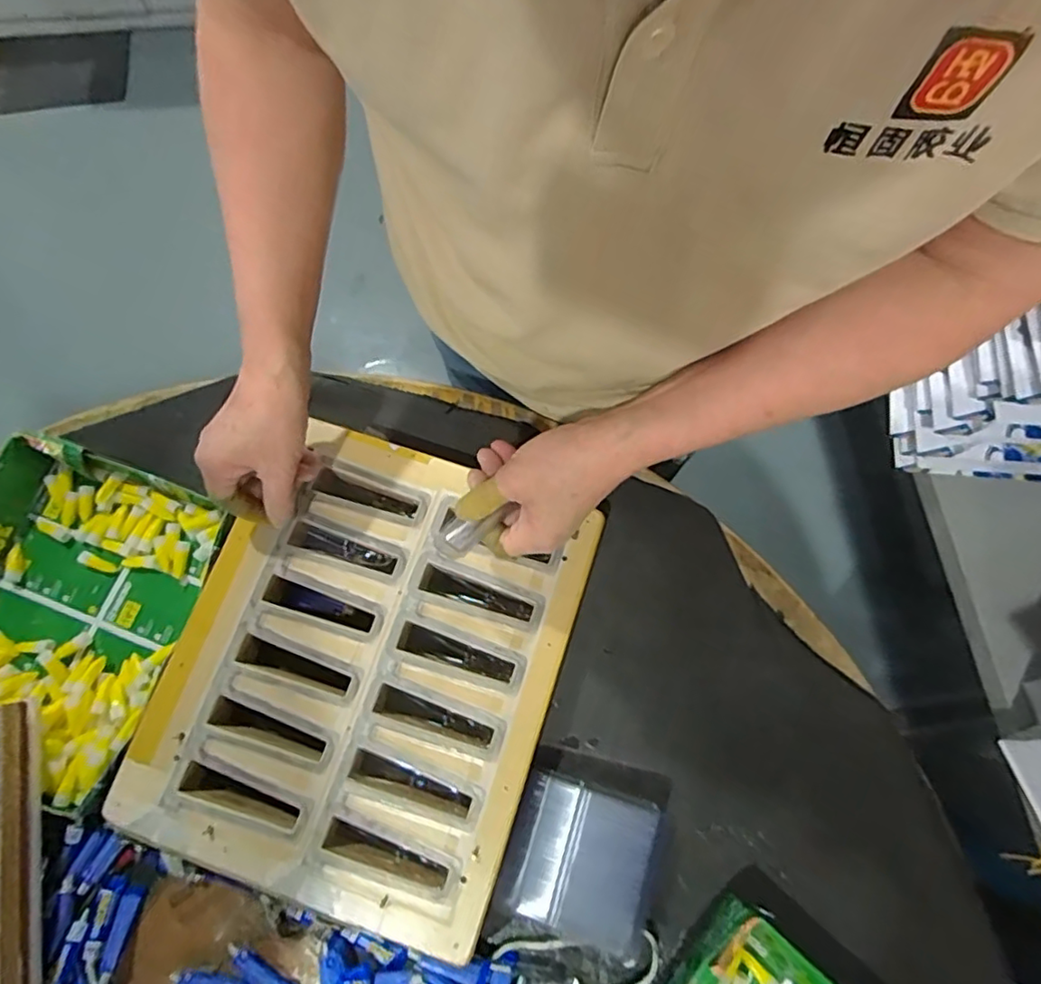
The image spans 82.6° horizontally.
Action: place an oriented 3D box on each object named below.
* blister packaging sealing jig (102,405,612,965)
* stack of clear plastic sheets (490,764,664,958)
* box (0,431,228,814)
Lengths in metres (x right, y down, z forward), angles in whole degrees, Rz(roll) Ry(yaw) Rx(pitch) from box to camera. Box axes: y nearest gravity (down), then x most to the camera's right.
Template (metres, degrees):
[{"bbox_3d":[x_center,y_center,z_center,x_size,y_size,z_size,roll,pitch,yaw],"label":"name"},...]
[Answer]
[{"bbox_3d":[-0.121,0.134,0.478,0.287,0.044,0.332,18,73,6],"label":"blister packaging sealing jig"},{"bbox_3d":[0.042,0.273,0.444,0.104,0.033,0.099,18,73,6],"label":"stack of clear plastic sheets"},{"bbox_3d":[-0.386,0.096,0.498,0.214,0.048,0.249,20,74,7],"label":"box"}]

